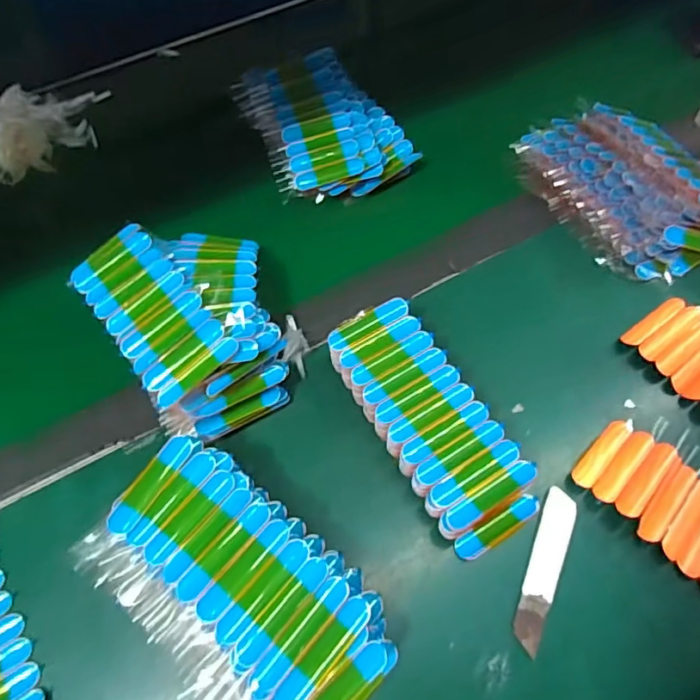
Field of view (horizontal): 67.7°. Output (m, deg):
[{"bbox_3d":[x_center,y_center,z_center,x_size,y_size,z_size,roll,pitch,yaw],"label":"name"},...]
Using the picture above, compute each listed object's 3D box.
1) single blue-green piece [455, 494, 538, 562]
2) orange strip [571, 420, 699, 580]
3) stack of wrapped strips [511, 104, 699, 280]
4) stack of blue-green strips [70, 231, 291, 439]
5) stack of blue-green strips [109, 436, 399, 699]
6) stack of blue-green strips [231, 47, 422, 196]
[{"bbox_3d":[0.097,0.115,0.339,0.064,0.004,0.014,-28,65,-14],"label":"single blue-green piece"},{"bbox_3d":[0.222,0.109,0.342,0.139,0.015,0.062,40,69,20],"label":"orange strip"},{"bbox_3d":[0.251,-0.151,0.462,0.132,0.055,0.184,-22,63,-11],"label":"stack of wrapped strips"},{"bbox_3d":[-0.113,-0.022,0.386,0.127,0.063,0.163,-27,65,-14],"label":"stack of blue-green strips"},{"bbox_3d":[-0.056,0.134,0.303,0.171,0.061,0.082,39,69,21],"label":"stack of blue-green strips"},{"bbox_3d":[-0.027,-0.224,0.505,0.131,0.048,0.170,-22,63,-11],"label":"stack of blue-green strips"}]

